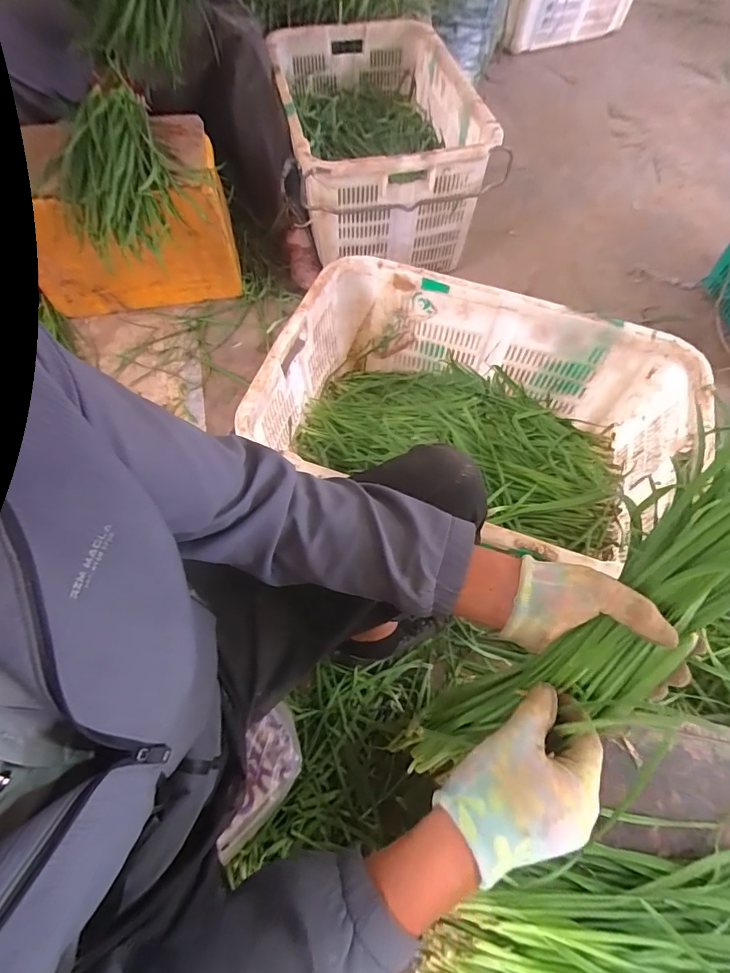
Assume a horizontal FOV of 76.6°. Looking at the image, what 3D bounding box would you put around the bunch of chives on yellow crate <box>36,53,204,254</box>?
[{"bbox_3d":[-0.539,-0.671,0.977,0.248,0.146,0.408,-26,66,-14],"label":"bunch of chives on yellow crate"}]

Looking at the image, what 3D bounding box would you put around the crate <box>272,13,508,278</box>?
[{"bbox_3d":[0.021,-0.881,1.211,0.446,0.291,0.619,-12,64,-7],"label":"crate"}]

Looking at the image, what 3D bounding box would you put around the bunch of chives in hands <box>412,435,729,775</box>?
[{"bbox_3d":[0.202,0.105,0.357,0.435,0.059,0.101,-45,69,10],"label":"bunch of chives in hands"}]

